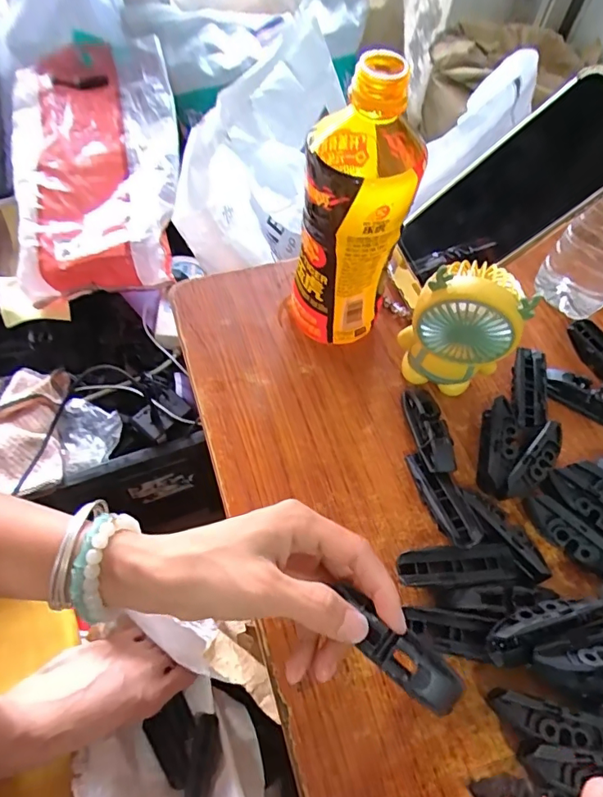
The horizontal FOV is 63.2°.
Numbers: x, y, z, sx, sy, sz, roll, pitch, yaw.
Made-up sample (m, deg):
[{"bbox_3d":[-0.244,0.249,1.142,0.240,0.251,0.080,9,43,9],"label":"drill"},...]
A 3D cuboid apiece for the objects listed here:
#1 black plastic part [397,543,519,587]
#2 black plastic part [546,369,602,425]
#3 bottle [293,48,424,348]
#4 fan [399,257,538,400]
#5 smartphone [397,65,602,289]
[{"bbox_3d":[0.095,0.105,0.304,0.071,0.018,0.022,-3,60,-6],"label":"black plastic part"},{"bbox_3d":[0.220,0.001,0.375,0.069,0.018,0.020,28,62,12],"label":"black plastic part"},{"bbox_3d":[0.034,-0.119,0.333,0.063,0.187,0.074,12,59,3],"label":"bottle"},{"bbox_3d":[0.107,-0.044,0.339,0.065,0.111,0.037,15,60,5],"label":"fan"},{"bbox_3d":[0.150,-0.145,0.351,0.013,0.168,0.087,15,48,-44],"label":"smartphone"}]

